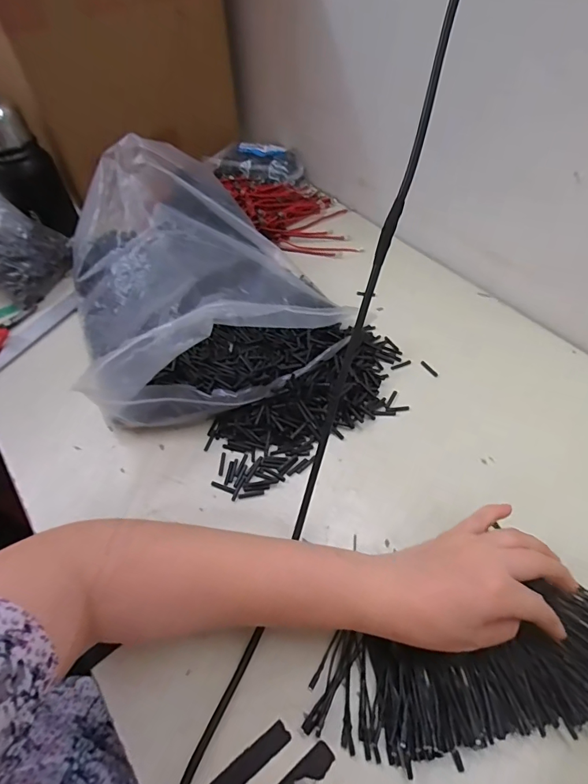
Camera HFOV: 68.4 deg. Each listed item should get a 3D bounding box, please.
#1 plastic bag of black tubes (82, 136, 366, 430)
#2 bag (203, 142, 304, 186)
[{"bbox_3d":[-0.129,-0.144,0.529,0.275,0.124,0.376,-21,56,-13],"label":"plastic bag of black tubes"},{"bbox_3d":[-0.063,-0.395,0.744,0.162,0.032,0.085,10,55,9],"label":"bag"}]

